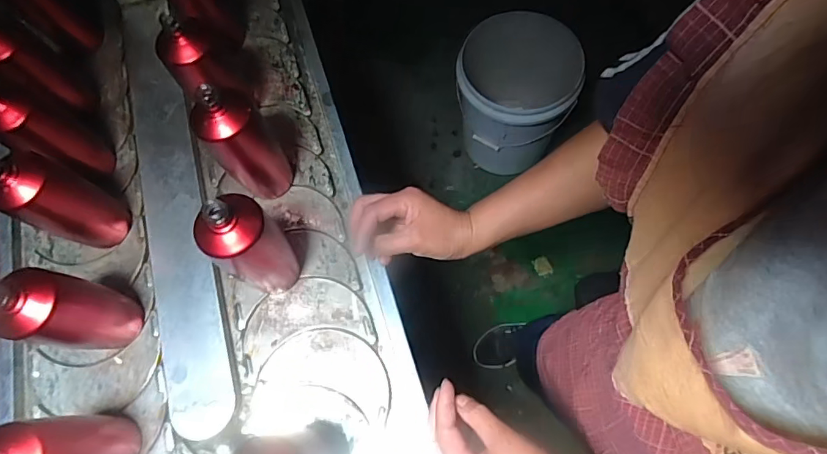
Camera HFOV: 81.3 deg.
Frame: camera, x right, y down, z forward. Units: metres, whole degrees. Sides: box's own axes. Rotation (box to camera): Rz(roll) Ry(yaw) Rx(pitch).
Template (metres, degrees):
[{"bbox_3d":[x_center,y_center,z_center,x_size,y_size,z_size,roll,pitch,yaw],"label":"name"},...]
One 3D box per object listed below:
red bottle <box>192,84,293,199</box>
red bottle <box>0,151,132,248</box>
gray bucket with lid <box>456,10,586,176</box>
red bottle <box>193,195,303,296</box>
[{"bbox_3d":[-0.229,-0.107,0.657,0.075,0.199,0.080,-15,72,-2],"label":"red bottle"},{"bbox_3d":[-0.471,-0.035,0.644,0.063,0.197,0.081,26,75,10],"label":"red bottle"},{"bbox_3d":[0.296,-0.349,1.382,0.296,0.380,0.313,26,75,10],"label":"gray bucket with lid"},{"bbox_3d":[-0.199,0.026,0.607,0.076,0.197,0.084,37,77,13],"label":"red bottle"}]

